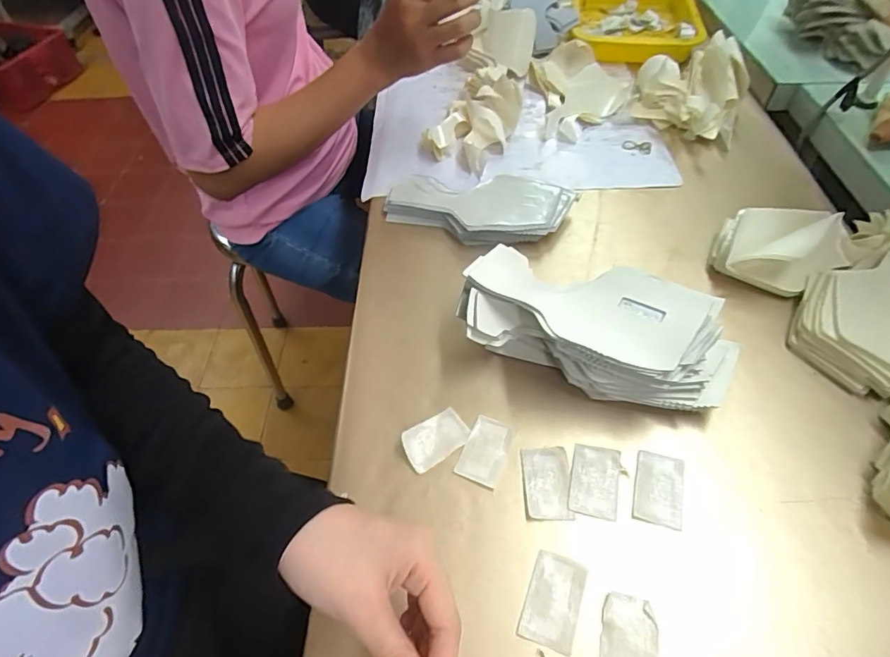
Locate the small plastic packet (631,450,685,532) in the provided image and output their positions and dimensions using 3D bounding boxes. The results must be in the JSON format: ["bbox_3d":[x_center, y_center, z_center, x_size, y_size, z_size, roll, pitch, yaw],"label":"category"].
[{"bbox_3d":[0.160,0.119,0.368,0.034,0.004,0.053,13,54,12],"label":"small plastic packet"}]

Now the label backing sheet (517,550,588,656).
[{"bbox_3d":[0.072,0.179,0.326,0.034,0.004,0.054,16,55,14],"label":"label backing sheet"}]

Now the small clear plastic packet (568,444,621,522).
[{"bbox_3d":[0.114,0.115,0.377,0.035,0.004,0.054,11,53,11],"label":"small clear plastic packet"}]

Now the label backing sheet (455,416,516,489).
[{"bbox_3d":[0.032,0.097,0.397,0.034,0.004,0.055,18,55,16],"label":"label backing sheet"}]

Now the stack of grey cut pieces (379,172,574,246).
[{"bbox_3d":[0.033,-0.136,0.557,0.199,0.029,0.088,14,54,13],"label":"stack of grey cut pieces"}]

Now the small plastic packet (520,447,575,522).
[{"bbox_3d":[0.078,0.116,0.373,0.034,0.004,0.054,-2,52,1],"label":"small plastic packet"}]

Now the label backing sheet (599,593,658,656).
[{"bbox_3d":[0.116,0.196,0.309,0.034,0.004,0.051,12,54,11],"label":"label backing sheet"}]

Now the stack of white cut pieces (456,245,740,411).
[{"bbox_3d":[0.125,-0.001,0.417,0.225,0.072,0.100,20,56,17],"label":"stack of white cut pieces"}]

